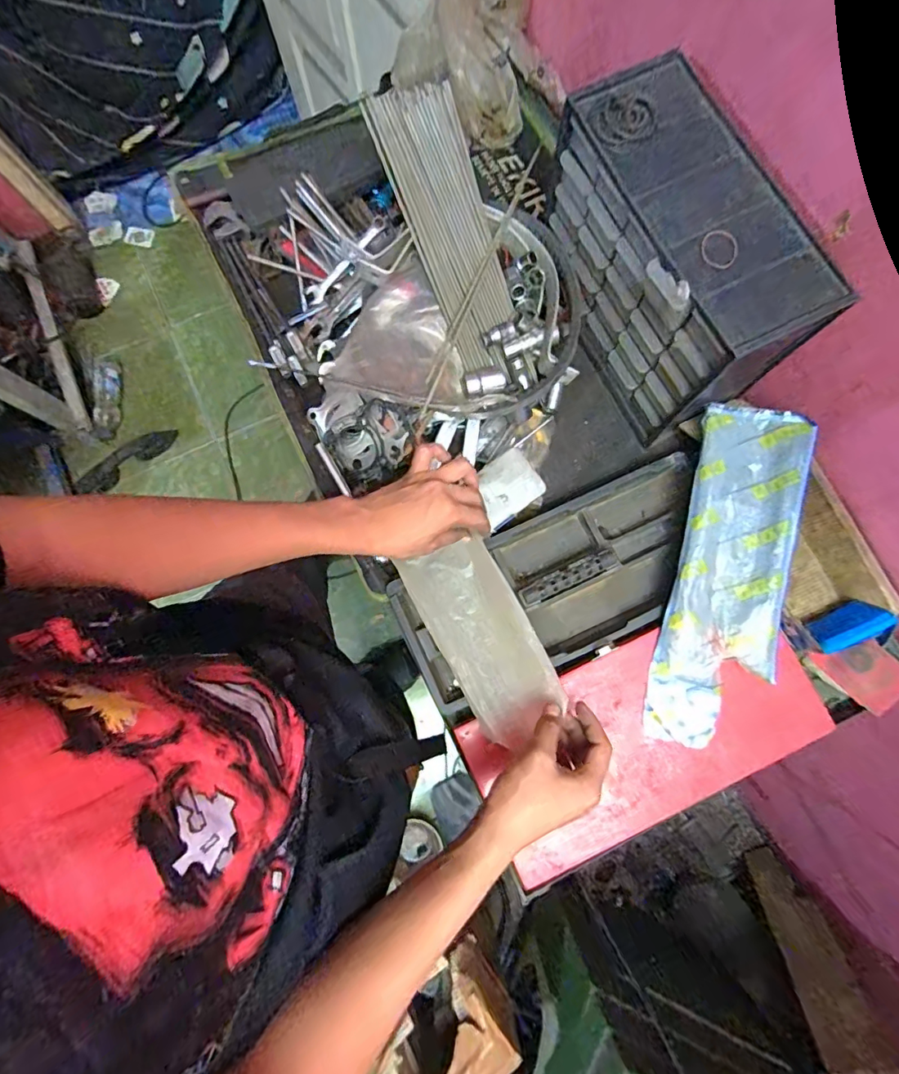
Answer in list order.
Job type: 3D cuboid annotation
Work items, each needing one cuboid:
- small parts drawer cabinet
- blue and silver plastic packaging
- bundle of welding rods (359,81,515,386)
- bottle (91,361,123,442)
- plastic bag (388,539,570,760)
[{"bbox_3d":[0.227,-0.281,0.527,0.134,0.199,0.288,-28,81,-4],"label":"small parts drawer cabinet"},{"bbox_3d":[0.300,0.043,0.526,0.110,0.017,0.362,13,90,14],"label":"blue and silver plastic packaging"},{"bbox_3d":[0.004,-0.347,0.565,0.091,0.029,0.319,-20,97,-3],"label":"bundle of welding rods"},{"bbox_3d":[-0.995,-0.393,1.433,0.071,0.076,0.220,4,80,1],"label":"bottle"},{"bbox_3d":[0.036,0.104,0.521,0.098,0.018,0.213,-28,71,-4],"label":"plastic bag"}]

